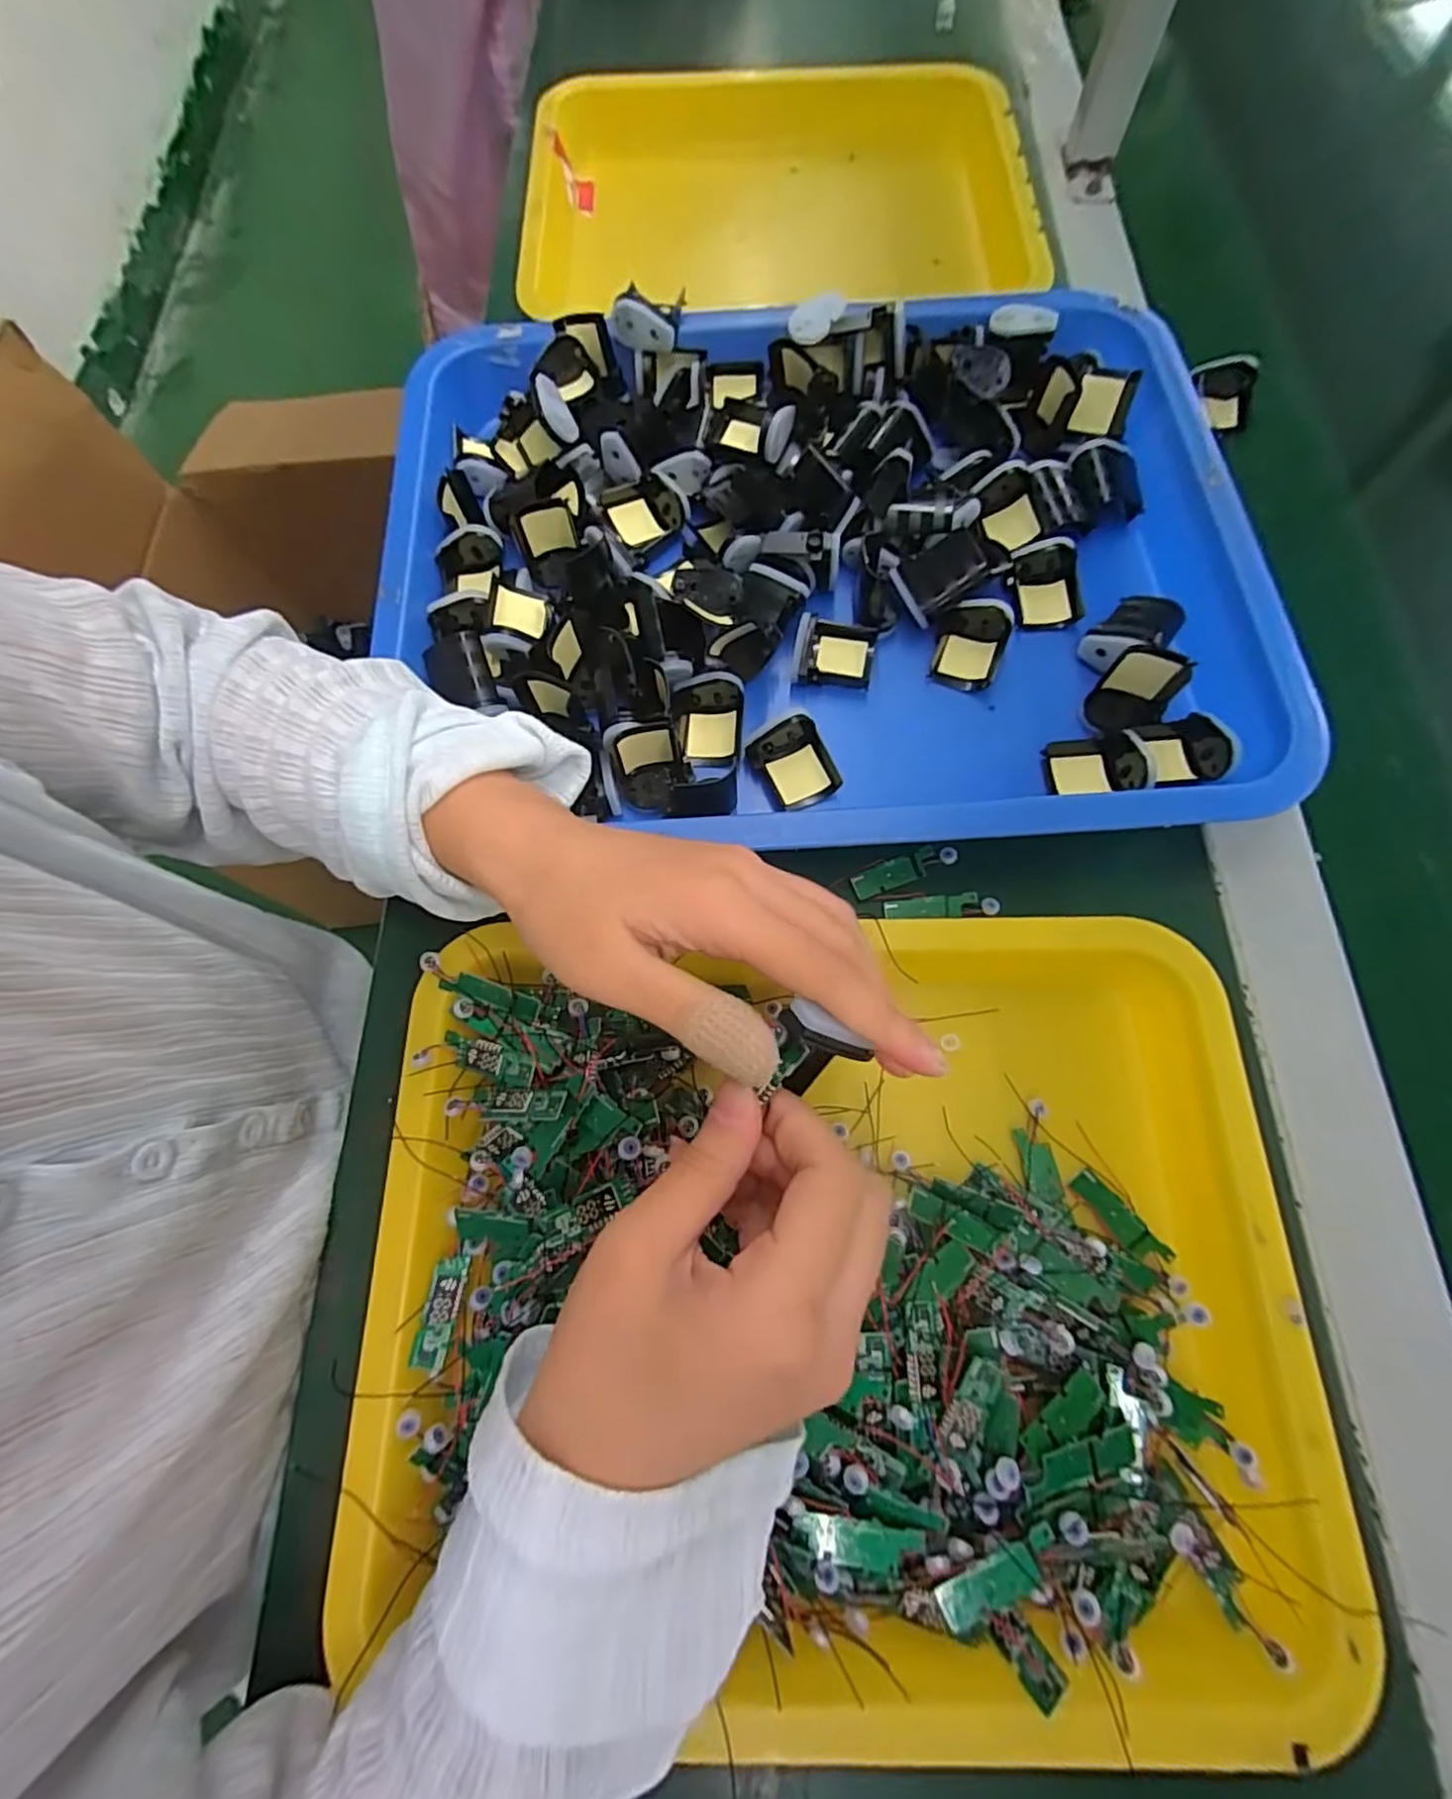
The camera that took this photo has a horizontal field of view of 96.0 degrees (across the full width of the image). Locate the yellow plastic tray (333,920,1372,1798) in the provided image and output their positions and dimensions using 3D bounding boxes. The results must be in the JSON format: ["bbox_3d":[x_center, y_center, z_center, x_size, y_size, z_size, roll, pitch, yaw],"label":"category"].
[{"bbox_3d":[0.038,0.137,0.246,0.334,0.040,0.261,-1,72,1],"label":"yellow plastic tray"}]

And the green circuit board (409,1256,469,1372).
[{"bbox_3d":[-0.105,0.152,0.241,0.011,0.005,0.035,6,56,3],"label":"green circuit board"}]

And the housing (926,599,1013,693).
[{"bbox_3d":[0.127,-0.133,0.342,0.034,0.021,0.041,19,73,7],"label":"housing"}]

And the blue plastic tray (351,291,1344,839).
[{"bbox_3d":[0.048,-0.180,0.351,0.448,0.052,0.332,0,72,1],"label":"blue plastic tray"}]

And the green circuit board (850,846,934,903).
[{"bbox_3d":[0.081,-0.012,0.315,0.042,0.005,0.013,-21,73,-5],"label":"green circuit board"}]

